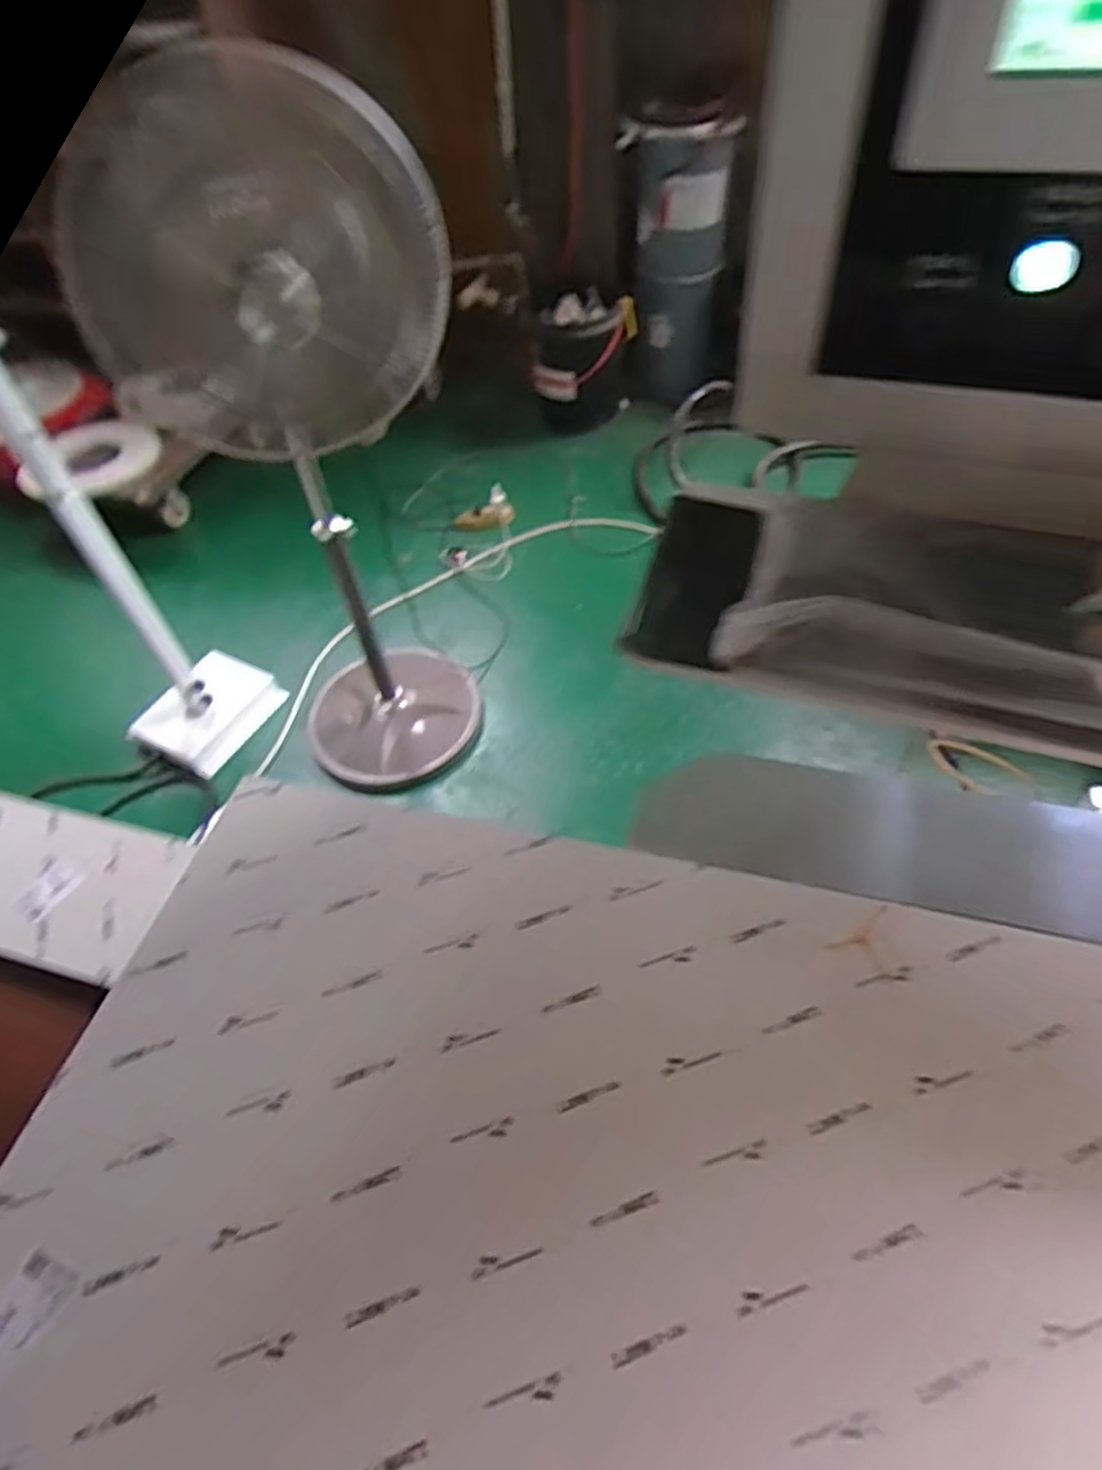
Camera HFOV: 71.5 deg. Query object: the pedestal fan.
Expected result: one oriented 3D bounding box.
[{"bbox_3d":[-0.394,-0.407,1.404,0.455,1.162,0.399,-31,56,-22],"label":"pedestal fan"}]

